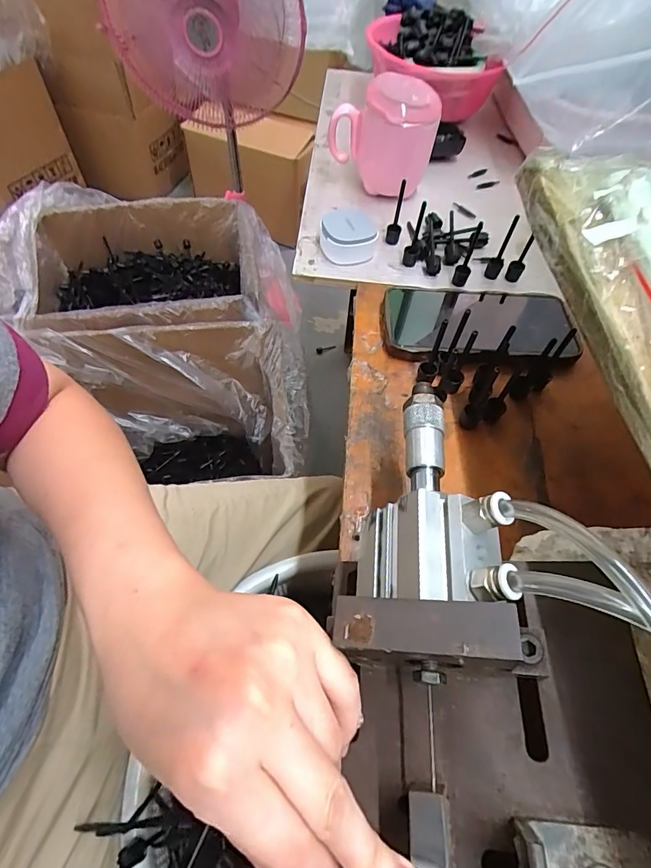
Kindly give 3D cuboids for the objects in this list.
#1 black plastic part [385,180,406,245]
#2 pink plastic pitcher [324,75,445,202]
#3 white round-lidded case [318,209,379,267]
[{"bbox_3d":[0.073,-0.225,0.442,0.014,0.066,0.019,10,58,2],"label":"black plastic part"},{"bbox_3d":[0.059,-0.316,0.471,0.109,0.100,0.068,6,58,-1],"label":"pink plastic pitcher"},{"bbox_3d":[0.025,-0.200,0.443,0.055,0.033,0.052,2,58,-3],"label":"white round-lidded case"}]

